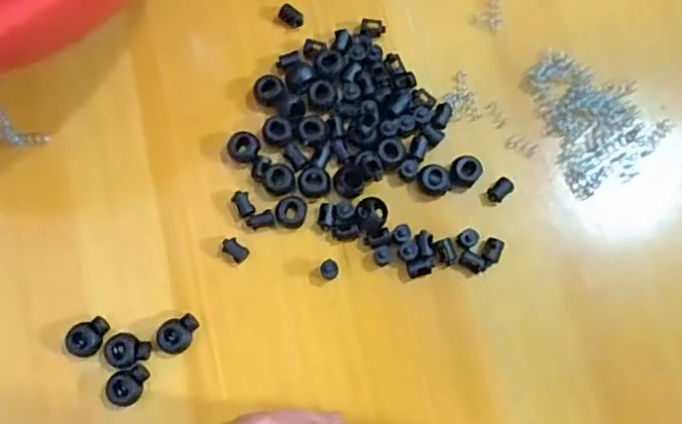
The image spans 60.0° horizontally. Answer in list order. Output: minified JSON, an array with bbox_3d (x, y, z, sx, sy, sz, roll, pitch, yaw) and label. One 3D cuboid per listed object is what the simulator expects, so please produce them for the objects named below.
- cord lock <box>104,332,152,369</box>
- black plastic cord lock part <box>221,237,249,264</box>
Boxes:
[{"bbox_3d":[-0.111,0.072,0.308,0.023,0.011,0.017,-7,79,-2],"label":"cord lock"},{"bbox_3d":[-0.058,0.021,0.322,0.015,0.007,0.010,42,81,7],"label":"black plastic cord lock part"}]

